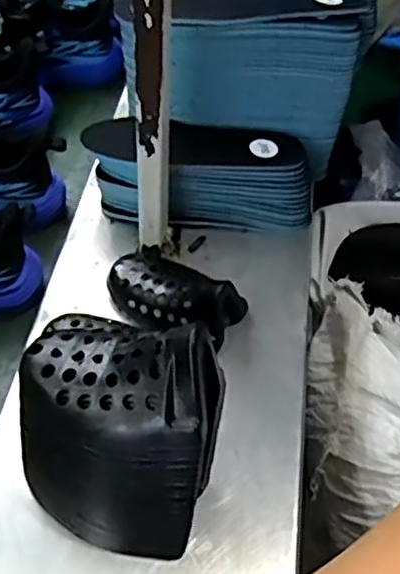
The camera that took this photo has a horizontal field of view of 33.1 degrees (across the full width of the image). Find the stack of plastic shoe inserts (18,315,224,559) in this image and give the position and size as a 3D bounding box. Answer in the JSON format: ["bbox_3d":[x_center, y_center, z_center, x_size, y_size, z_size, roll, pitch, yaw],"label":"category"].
[{"bbox_3d":[-0.056,0.095,0.439,0.133,0.145,0.088,20,49,11],"label":"stack of plastic shoe inserts"}]

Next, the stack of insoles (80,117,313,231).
[{"bbox_3d":[0.000,-0.111,0.662,0.223,0.086,0.083,8,48,0],"label":"stack of insoles"}]

